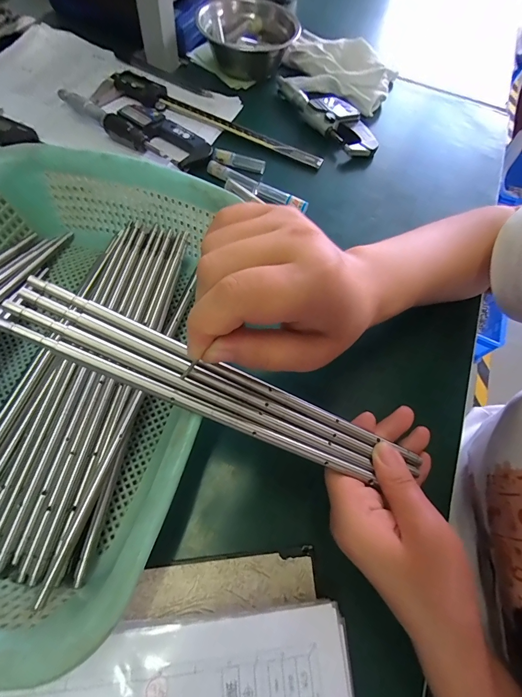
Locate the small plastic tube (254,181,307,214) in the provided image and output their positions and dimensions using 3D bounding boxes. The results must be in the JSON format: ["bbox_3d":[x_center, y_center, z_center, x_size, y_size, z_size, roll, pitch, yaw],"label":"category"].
[{"bbox_3d":[0.022,-0.157,0.358,0.058,0.008,0.012,28,64,8],"label":"small plastic tube"}]

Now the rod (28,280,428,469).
[{"bbox_3d":[-0.006,0.019,0.199,0.243,0.004,0.008,26,62,-14],"label":"rod"}]

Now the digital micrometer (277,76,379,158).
[{"bbox_3d":[0.083,-0.287,0.413,0.061,0.025,0.152,-23,68,-16],"label":"digital micrometer"}]

